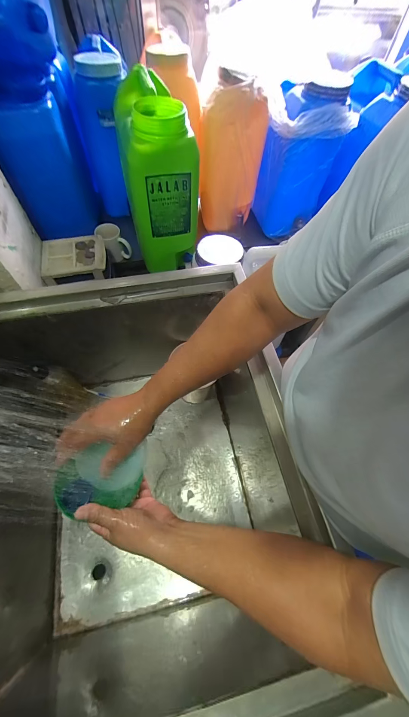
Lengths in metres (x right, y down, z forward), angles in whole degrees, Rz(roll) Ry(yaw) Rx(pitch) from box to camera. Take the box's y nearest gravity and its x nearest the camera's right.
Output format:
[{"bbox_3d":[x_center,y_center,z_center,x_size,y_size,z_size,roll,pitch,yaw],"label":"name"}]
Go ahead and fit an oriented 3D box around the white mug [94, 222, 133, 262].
[{"bbox_3d":[-0.299,-0.385,0.874,0.103,0.094,0.069,-7,63,-7],"label":"white mug"}]

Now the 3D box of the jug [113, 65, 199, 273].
[{"bbox_3d":[-0.130,-0.496,0.740,0.162,0.369,0.271,-15,64,-10],"label":"jug"}]

